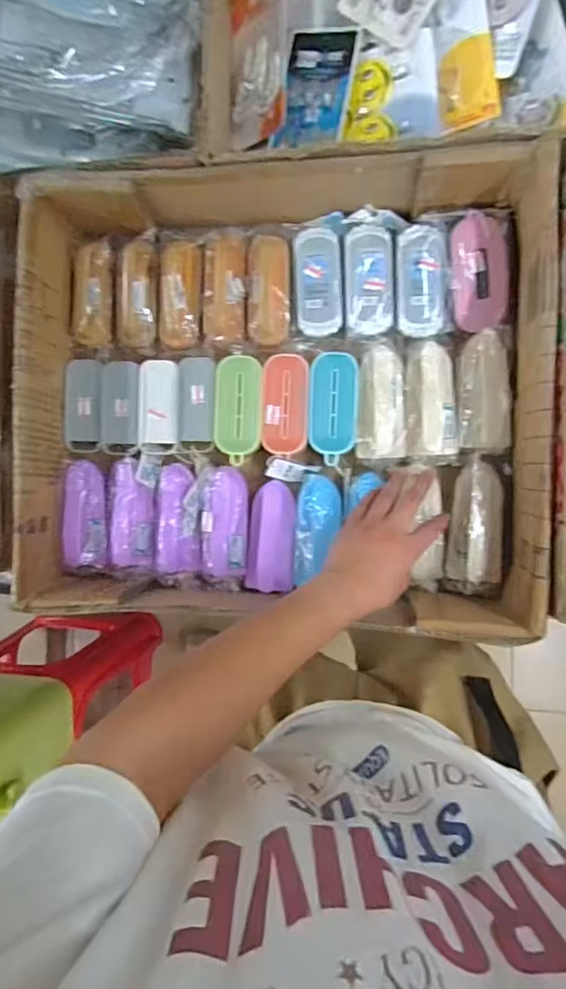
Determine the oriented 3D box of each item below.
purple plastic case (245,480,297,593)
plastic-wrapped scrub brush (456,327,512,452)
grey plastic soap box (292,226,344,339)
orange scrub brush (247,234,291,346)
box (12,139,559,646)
[{"bbox_3d":[-0.015,0.051,0.657,0.058,0.040,0.129,2,93,8],"label":"purple plastic case"},{"bbox_3d":[0.235,-0.118,0.618,0.056,0.030,0.135,-1,95,8],"label":"plastic-wrapped scrub brush"},{"bbox_3d":[0.042,-0.262,0.655,0.056,0.022,0.128,-4,95,9],"label":"grey plastic soap box"},{"bbox_3d":[-0.020,-0.251,0.660,0.052,0.037,0.130,2,93,8],"label":"orange scrub brush"},{"bbox_3d":[-0.012,-0.113,0.624,0.569,0.130,0.486,2,95,8],"label":"box"}]

